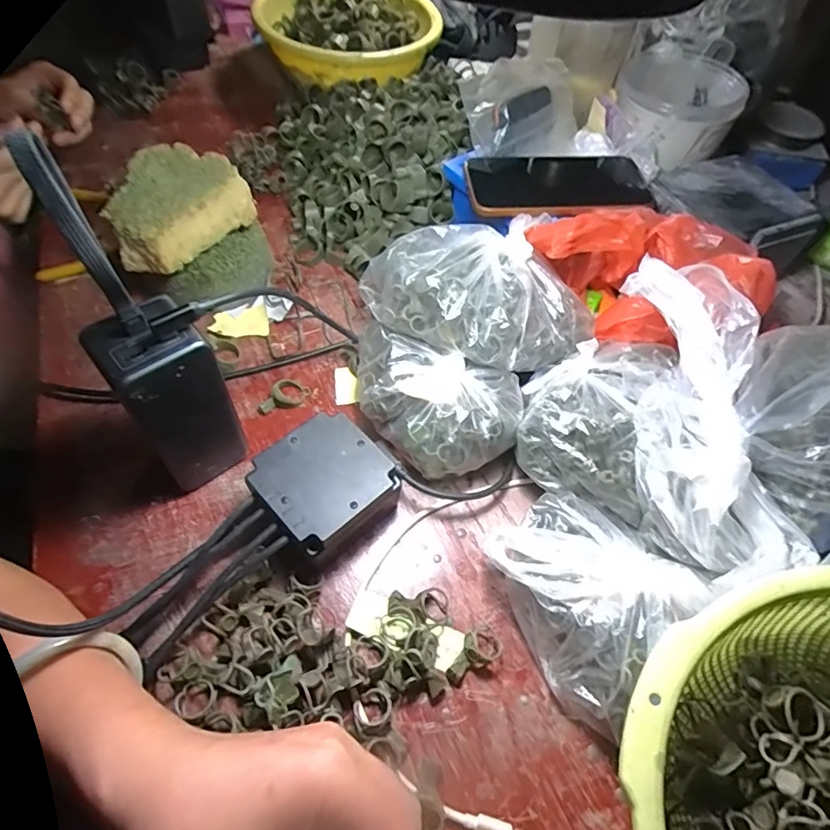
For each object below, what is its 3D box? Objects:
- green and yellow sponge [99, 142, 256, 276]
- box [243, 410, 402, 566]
[{"bbox_3d":[-0.200,-0.170,0.417,0.087,0.044,0.104,32,61,16],"label":"green and yellow sponge"},{"bbox_3d":[-0.061,0.049,0.353,0.081,0.048,0.074,-38,67,-25],"label":"box"}]

